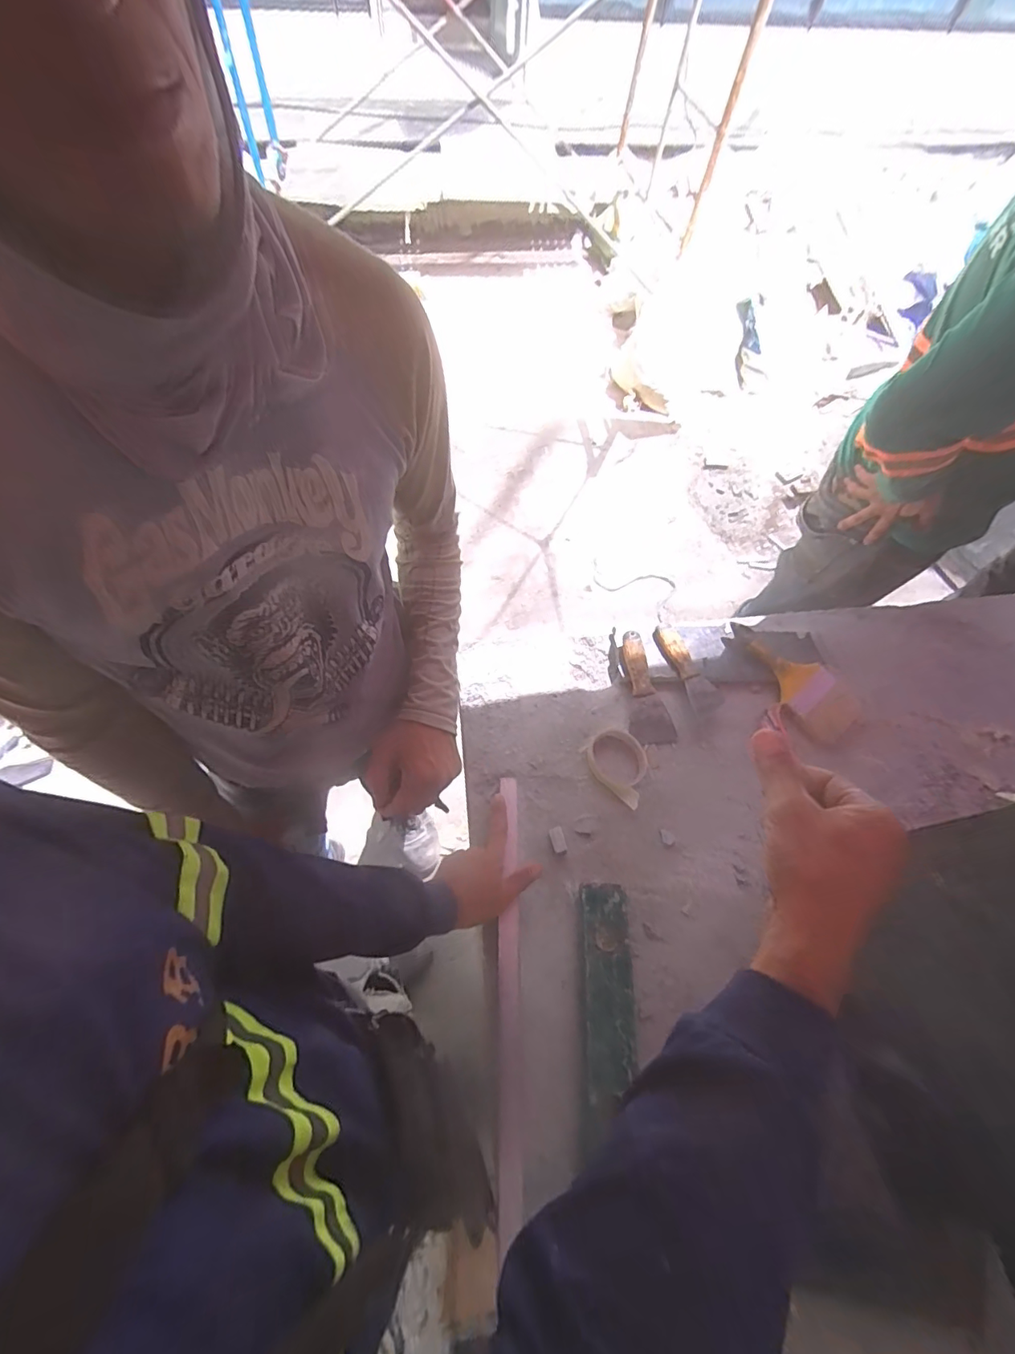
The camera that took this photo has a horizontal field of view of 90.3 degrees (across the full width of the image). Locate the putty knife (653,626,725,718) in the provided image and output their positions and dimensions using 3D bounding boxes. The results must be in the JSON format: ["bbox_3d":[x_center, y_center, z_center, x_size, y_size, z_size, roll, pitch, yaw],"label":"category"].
[{"bbox_3d":[0.287,-0.011,0.813,0.053,0.042,0.151,-23,66,-14],"label":"putty knife"}]

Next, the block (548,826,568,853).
[{"bbox_3d":[0.069,0.225,0.696,0.019,0.021,0.034,-10,63,-8],"label":"block"}]

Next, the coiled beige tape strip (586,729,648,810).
[{"bbox_3d":[0.172,0.130,0.748,0.087,0.026,0.111,-33,68,-18],"label":"coiled beige tape strip"}]

